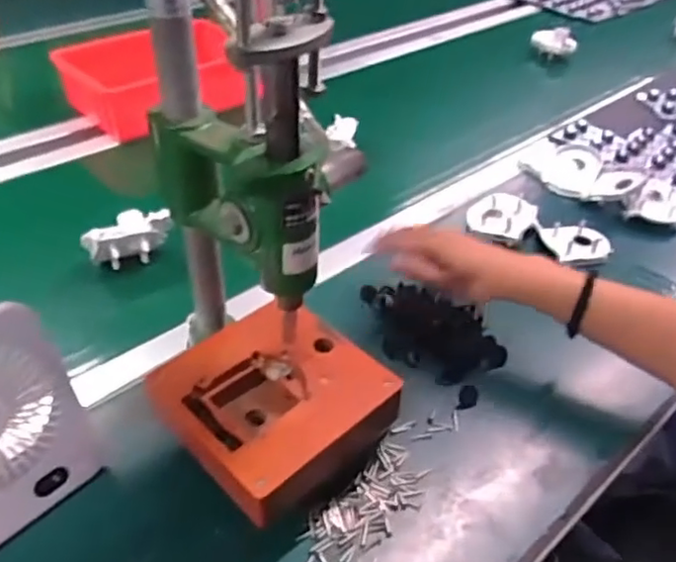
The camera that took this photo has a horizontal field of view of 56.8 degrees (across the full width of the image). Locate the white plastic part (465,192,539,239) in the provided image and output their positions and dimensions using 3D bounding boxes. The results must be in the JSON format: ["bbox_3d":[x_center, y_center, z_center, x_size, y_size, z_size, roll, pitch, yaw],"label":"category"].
[{"bbox_3d":[0.198,-0.084,0.774,0.084,0.017,0.069,30,67,26],"label":"white plastic part"}]

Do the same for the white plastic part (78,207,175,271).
[{"bbox_3d":[-0.234,-0.048,0.705,0.093,0.059,0.040,-11,41,-15],"label":"white plastic part"}]

